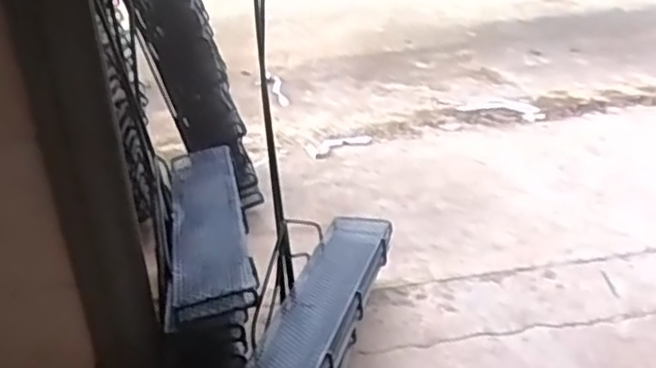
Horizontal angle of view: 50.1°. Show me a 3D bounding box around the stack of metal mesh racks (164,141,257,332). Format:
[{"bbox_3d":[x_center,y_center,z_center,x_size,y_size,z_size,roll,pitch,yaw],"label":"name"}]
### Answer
[{"bbox_3d":[-0.274,0.058,1.605,0.169,0.079,0.748,-6,27,-7],"label":"stack of metal mesh racks"}]

